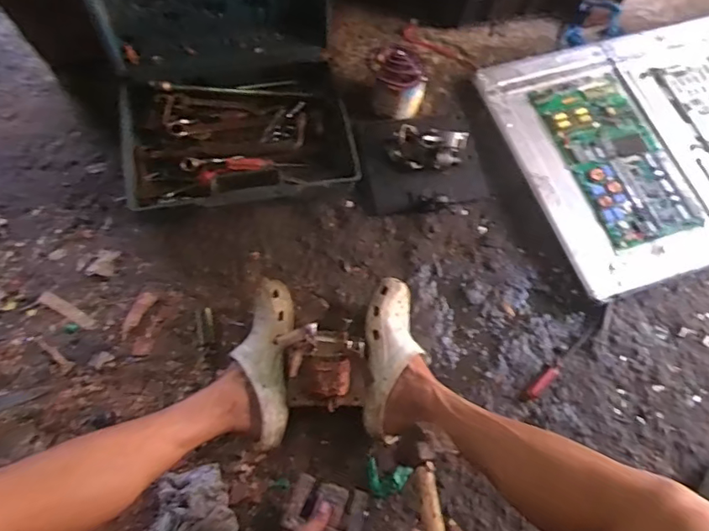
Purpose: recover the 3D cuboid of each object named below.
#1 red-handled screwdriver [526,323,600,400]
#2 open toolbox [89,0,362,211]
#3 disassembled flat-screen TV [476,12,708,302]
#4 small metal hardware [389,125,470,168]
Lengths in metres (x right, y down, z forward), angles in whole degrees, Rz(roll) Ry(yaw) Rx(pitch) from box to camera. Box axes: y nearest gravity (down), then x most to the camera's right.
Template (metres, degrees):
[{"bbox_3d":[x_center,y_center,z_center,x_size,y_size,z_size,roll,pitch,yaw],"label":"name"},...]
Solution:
[{"bbox_3d":[0.373,0.168,0.924,0.192,0.017,0.022,-41,76,-16],"label":"red-handled screwdriver"},{"bbox_3d":[-0.229,-0.347,0.906,0.416,0.355,0.398,-7,70,-6],"label":"open toolbox"},{"bbox_3d":[0.805,-0.312,1.121,0.973,0.033,0.572,-16,71,-9],"label":"disassembled flat-screen TV"},{"bbox_3d":[0.145,-0.231,1.035,0.144,0.072,0.086,11,69,1],"label":"small metal hardware"}]

